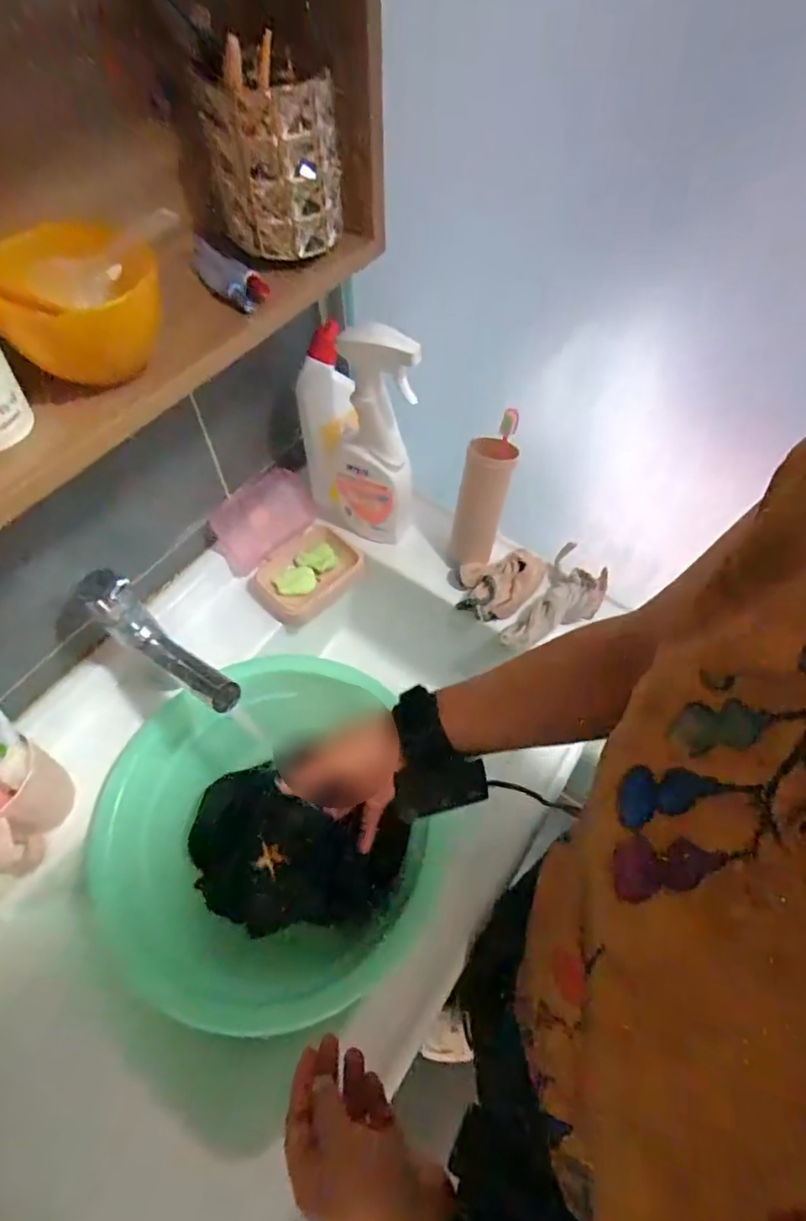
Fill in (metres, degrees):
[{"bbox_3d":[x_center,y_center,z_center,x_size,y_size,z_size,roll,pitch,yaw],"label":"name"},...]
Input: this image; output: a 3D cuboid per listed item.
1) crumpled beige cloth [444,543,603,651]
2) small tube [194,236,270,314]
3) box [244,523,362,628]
[{"bbox_3d":[0.157,-0.033,0.689,0.174,0.038,0.131,-25,63,-15],"label":"crumpled beige cloth"},{"bbox_3d":[-0.137,-0.265,0.442,0.075,0.019,0.033,36,65,18],"label":"small tube"},{"bbox_3d":[-0.124,-0.049,0.711,0.133,0.031,0.093,-40,68,-22],"label":"box"}]

